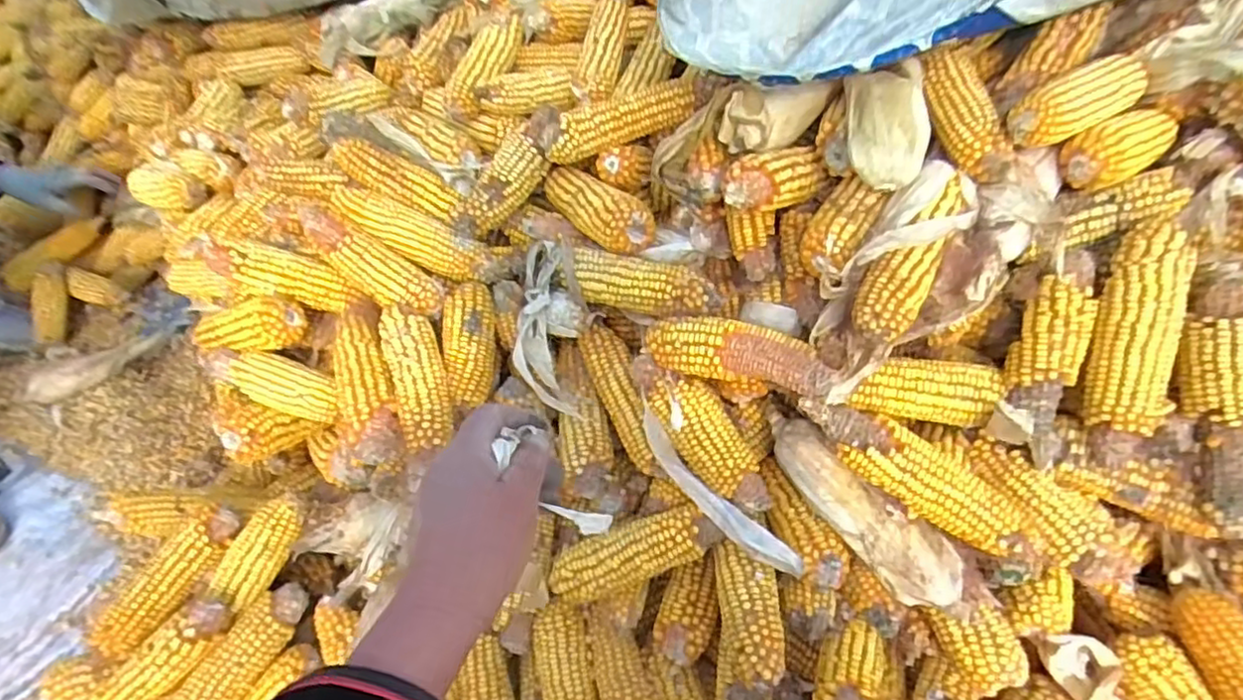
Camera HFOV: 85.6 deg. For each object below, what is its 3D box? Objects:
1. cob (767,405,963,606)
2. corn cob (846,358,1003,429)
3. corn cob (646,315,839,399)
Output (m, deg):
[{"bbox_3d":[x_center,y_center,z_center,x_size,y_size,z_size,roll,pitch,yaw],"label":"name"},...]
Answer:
[{"bbox_3d":[0.190,0.126,0.556,0.048,0.054,0.199,-33,51,-24],"label":"cob"},{"bbox_3d":[0.249,0.034,0.553,0.115,0.041,0.040,2,46,8],"label":"corn cob"},{"bbox_3d":[0.097,0.003,0.557,0.159,0.042,0.050,21,51,24],"label":"corn cob"}]

